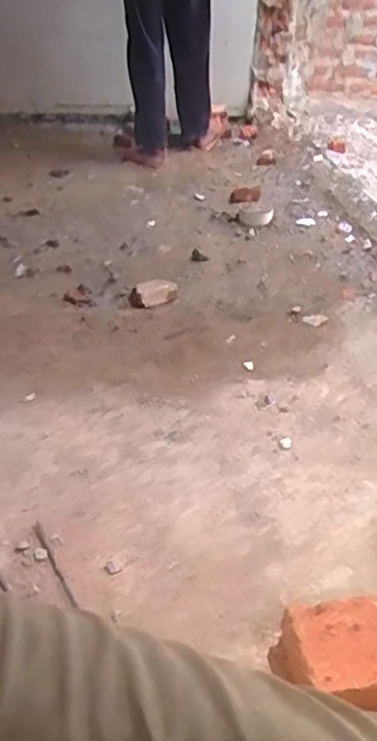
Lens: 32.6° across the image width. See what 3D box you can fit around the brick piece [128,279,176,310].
[{"bbox_3d":[-0.087,-0.195,1.672,0.133,0.037,0.078,-16,39,-22],"label":"brick piece"}]

